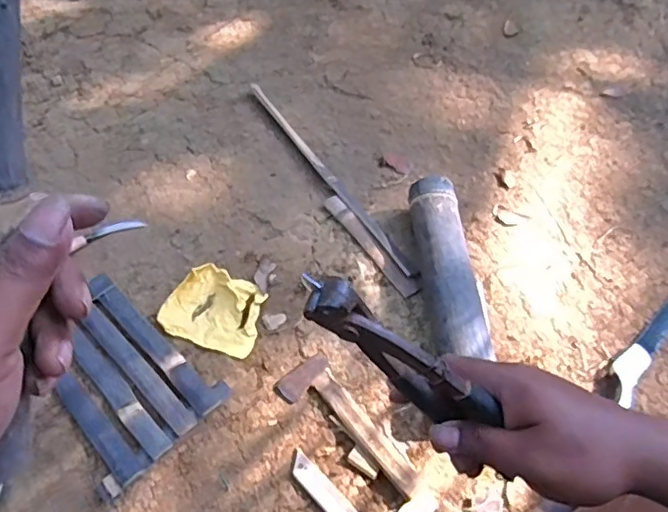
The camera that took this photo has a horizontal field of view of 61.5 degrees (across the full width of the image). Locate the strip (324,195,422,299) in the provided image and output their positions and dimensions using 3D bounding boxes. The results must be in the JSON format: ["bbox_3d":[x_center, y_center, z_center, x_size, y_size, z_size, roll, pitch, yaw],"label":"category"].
[{"bbox_3d":[0.068,-0.026,1.089,0.035,0.016,0.272,-28,59,-20],"label":"strip"}]

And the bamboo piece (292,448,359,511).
[{"bbox_3d":[-0.014,0.343,0.820,0.035,0.007,0.136,-37,62,-25],"label":"bamboo piece"}]

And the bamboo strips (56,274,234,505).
[{"bbox_3d":[-0.364,0.197,0.921,0.327,0.031,0.215,36,61,22],"label":"bamboo strips"}]

